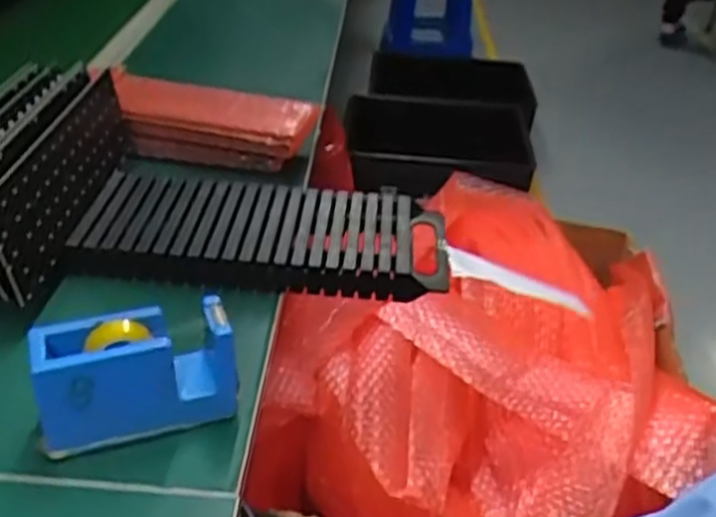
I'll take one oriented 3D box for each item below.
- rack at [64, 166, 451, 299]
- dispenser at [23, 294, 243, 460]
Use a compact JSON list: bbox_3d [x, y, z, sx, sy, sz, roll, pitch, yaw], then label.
[{"bbox_3d":[-0.083,-0.024,0.705,0.332,0.030,0.158,6,35,2],"label":"rack"},{"bbox_3d":[-0.149,0.080,0.511,0.125,0.077,0.053,-9,37,-18],"label":"dispenser"}]

